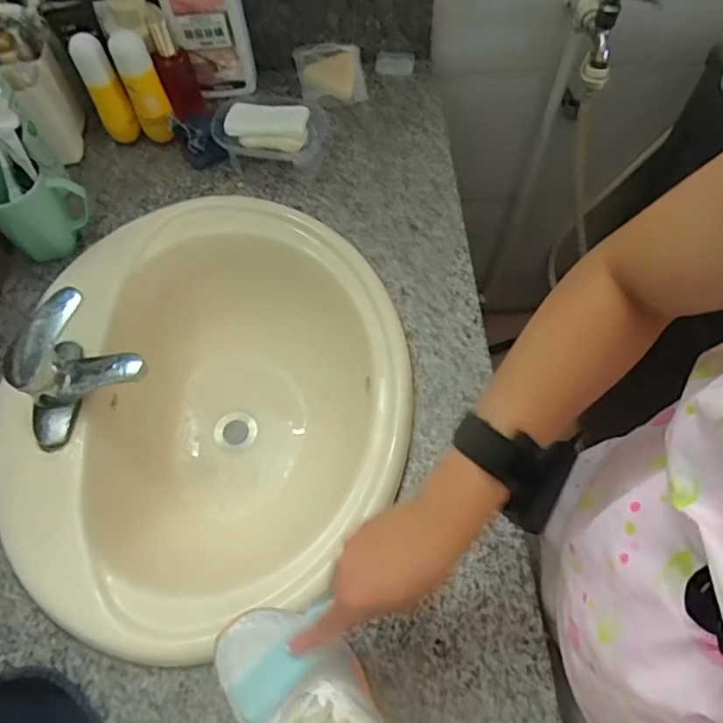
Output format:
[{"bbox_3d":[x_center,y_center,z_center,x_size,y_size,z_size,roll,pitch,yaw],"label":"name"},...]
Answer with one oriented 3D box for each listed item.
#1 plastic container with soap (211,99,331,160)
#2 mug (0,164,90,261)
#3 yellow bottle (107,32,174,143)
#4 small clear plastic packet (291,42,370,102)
[{"bbox_3d":[-0.123,-0.307,0.773,0.148,0.055,0.093,6,61,2],"label":"plastic container with soap"},{"bbox_3d":[-0.396,-0.188,0.691,0.106,0.105,0.070,-36,68,-19],"label":"mug"},{"bbox_3d":[-0.283,-0.351,0.755,0.049,0.153,0.043,-20,63,-12],"label":"yellow bottle"},{"bbox_3d":[-0.045,-0.429,0.858,0.095,0.020,0.097,-10,86,-5],"label":"small clear plastic packet"}]

